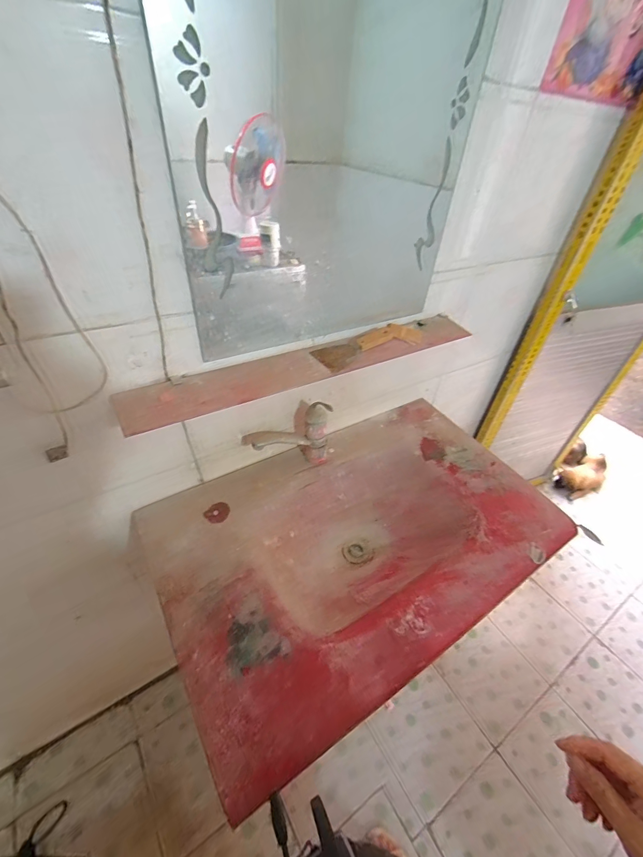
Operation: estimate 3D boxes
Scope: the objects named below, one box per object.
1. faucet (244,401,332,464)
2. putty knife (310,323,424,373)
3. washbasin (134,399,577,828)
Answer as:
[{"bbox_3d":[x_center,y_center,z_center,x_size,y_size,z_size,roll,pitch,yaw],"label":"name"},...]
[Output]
[{"bbox_3d":[-0.072,0.018,0.762,0.181,0.170,0.066,-13,43,-18],"label":"faucet"},{"bbox_3d":[0.100,-0.170,0.710,0.254,0.026,0.061,-23,48,-28],"label":"putty knife"},{"bbox_3d":[0.087,0.237,0.753,0.759,0.150,0.474,-20,46,-26],"label":"washbasin"}]

